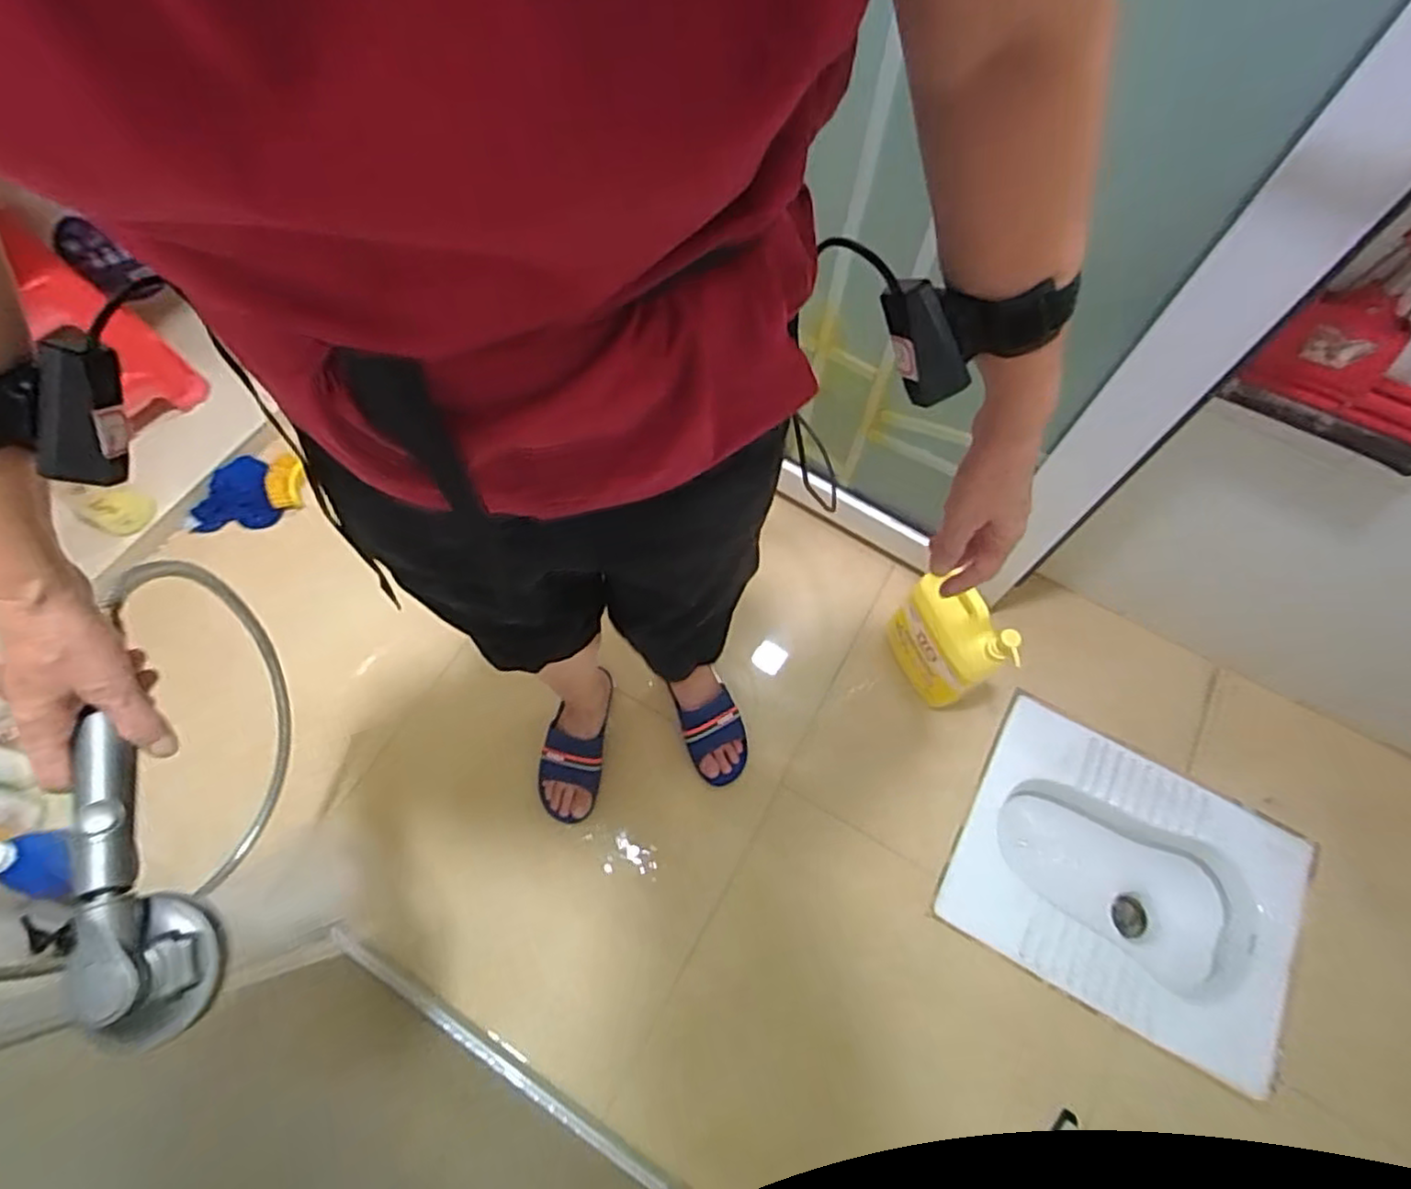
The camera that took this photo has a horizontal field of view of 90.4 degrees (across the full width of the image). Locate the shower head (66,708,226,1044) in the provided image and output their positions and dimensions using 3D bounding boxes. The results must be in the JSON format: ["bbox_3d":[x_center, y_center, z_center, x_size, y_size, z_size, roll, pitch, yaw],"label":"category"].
[{"bbox_3d":[-0.353,0.172,0.424,0.064,0.043,0.190,-22,79,-10],"label":"shower head"}]

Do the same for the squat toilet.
[{"bbox_3d":[0.657,0.465,1.164,0.484,0.193,0.412,27,69,11],"label":"squat toilet"}]

